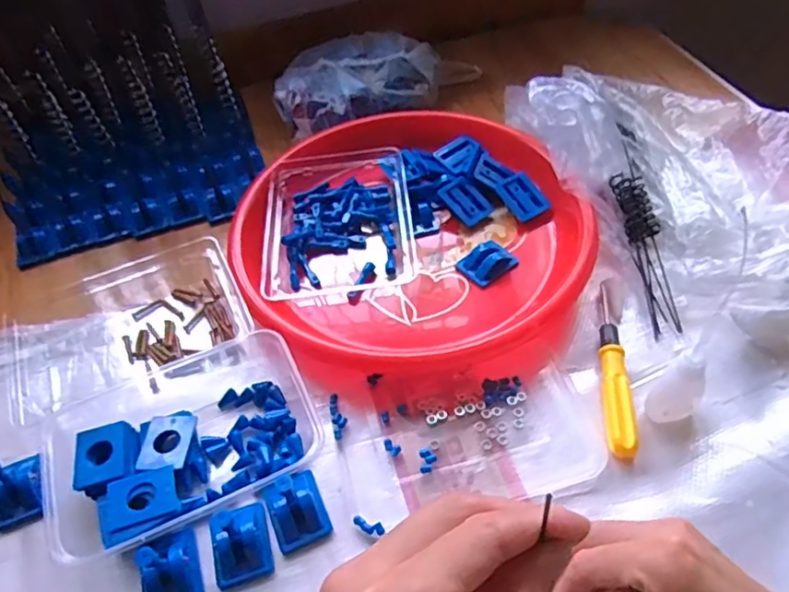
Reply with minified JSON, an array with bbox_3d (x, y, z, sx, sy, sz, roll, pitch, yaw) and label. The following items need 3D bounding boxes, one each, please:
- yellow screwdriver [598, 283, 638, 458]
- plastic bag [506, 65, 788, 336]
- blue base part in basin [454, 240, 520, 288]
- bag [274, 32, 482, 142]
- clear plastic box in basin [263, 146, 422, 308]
[{"bbox_3d":[0.153,0.046,0.415,0.016,0.014,0.141,3,50,8],"label":"yellow screwdriver"},{"bbox_3d":[0.230,-0.124,0.493,0.203,0.104,0.268,-23,51,-13],"label":"plastic bag"},{"bbox_3d":[0.077,-0.029,0.486,0.041,0.016,0.035,-35,55,-22],"label":"blue base part in basin"},{"bbox_3d":[-0.016,-0.239,0.649,0.235,0.054,0.112,-21,51,-12],"label":"bag"},{"bbox_3d":[-0.046,-0.065,0.515,0.122,0.033,0.161,-6,49,0],"label":"clear plastic box in basin"}]

